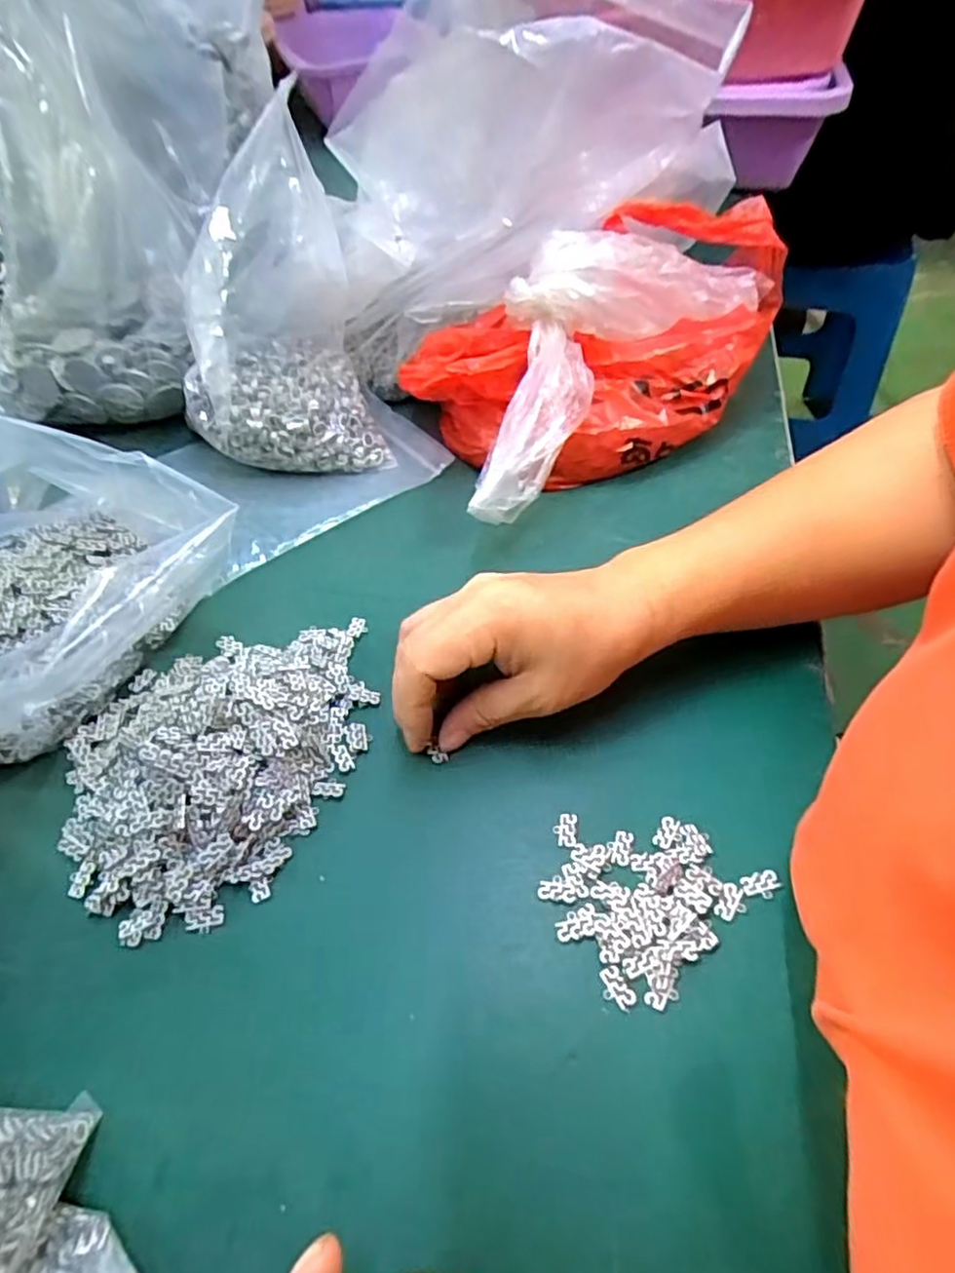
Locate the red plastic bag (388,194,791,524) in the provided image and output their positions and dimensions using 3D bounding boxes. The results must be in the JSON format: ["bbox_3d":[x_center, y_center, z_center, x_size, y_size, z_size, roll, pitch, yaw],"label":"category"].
[{"bbox_3d":[0.063,-0.183,0.437,0.241,0.118,0.148,-29,55,-18],"label":"red plastic bag"}]

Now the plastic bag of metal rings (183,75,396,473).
[{"bbox_3d":[-0.138,-0.207,0.432,0.115,0.174,0.128,-17,52,-10],"label":"plastic bag of metal rings"}]

